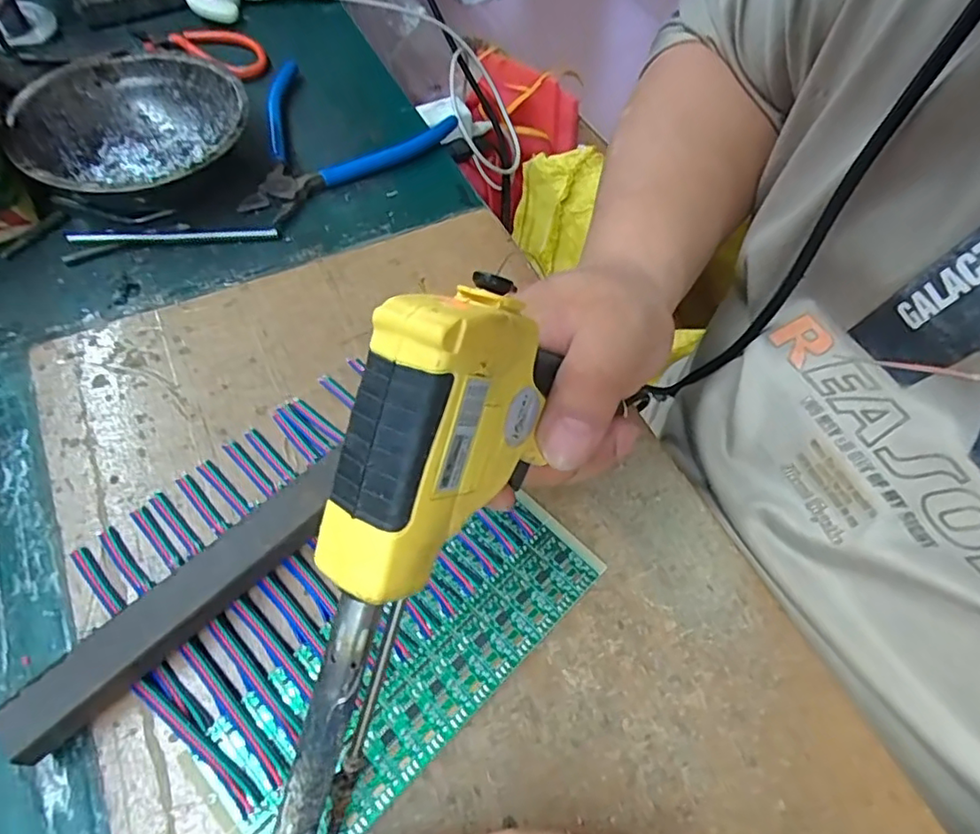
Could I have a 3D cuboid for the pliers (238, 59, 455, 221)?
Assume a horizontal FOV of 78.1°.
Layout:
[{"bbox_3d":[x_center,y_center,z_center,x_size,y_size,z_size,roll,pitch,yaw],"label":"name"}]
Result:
[{"bbox_3d":[-0.113,-0.196,0.401,0.150,0.019,0.118,-33,66,-20],"label":"pliers"}]

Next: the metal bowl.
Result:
[{"bbox_3d":[-0.208,-0.166,0.362,0.123,0.040,0.119,1,59,-2],"label":"metal bowl"}]

